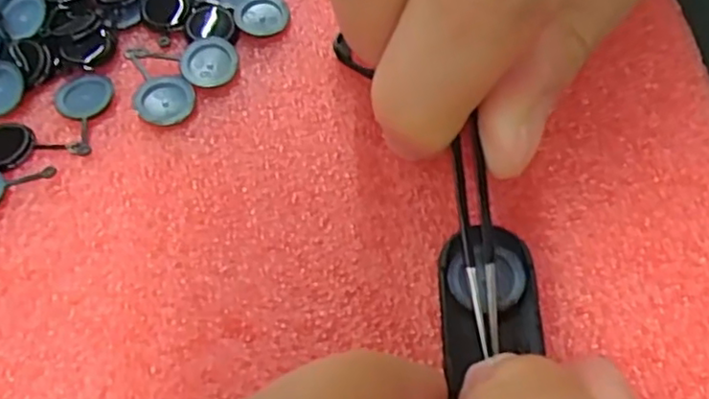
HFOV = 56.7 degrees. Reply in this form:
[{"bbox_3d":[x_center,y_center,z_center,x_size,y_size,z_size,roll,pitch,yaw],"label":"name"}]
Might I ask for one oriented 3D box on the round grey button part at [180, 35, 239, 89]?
[{"bbox_3d":[-0.028,-0.026,0.125,0.010,0.004,0.010,-2,59,3],"label":"round grey button part"}]

